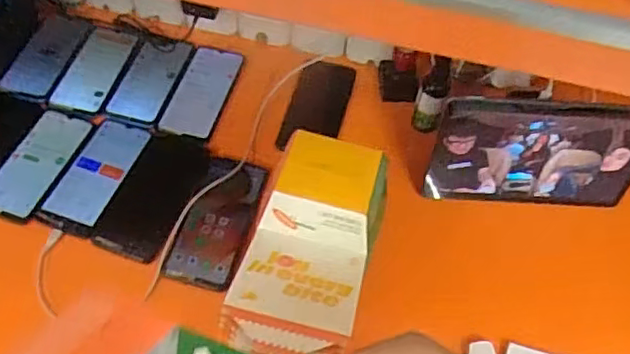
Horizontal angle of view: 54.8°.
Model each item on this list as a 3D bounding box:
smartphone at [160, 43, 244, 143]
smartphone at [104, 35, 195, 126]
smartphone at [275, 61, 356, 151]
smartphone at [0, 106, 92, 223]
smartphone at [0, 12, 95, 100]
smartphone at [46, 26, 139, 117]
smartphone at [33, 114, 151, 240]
[{"bbox_3d":[-0.154,-0.119,0.839,0.071,0.008,0.159,13,57,5],"label":"smartphone"},{"bbox_3d":[-0.229,-0.137,0.843,0.076,0.004,0.158,14,57,6],"label":"smartphone"},{"bbox_3d":[0.006,-0.099,0.846,0.074,0.015,0.155,16,57,7],"label":"smartphone"},{"bbox_3d":[-0.347,-0.020,0.754,0.077,0.010,0.158,15,57,7],"label":"smartphone"},{"bbox_3d":[-0.377,-0.170,0.853,0.079,0.006,0.145,15,61,9],"label":"smartphone"},{"bbox_3d":[-0.306,-0.148,0.846,0.074,0.006,0.158,13,57,5],"label":"smartphone"},{"bbox_3d":[-0.272,-0.007,0.751,0.073,0.008,0.165,17,57,8],"label":"smartphone"}]

